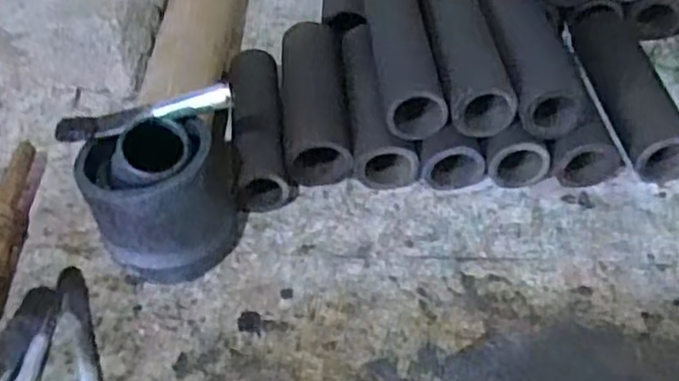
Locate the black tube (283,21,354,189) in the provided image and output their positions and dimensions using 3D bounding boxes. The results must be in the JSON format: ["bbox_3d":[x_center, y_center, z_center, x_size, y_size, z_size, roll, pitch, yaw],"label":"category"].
[{"bbox_3d":[-0.021,-0.086,0.669,0.058,0.045,0.188,-6,48,2],"label":"black tube"}]

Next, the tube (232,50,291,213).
[{"bbox_3d":[-0.076,-0.061,0.648,0.049,0.045,0.175,-8,48,-1],"label":"tube"}]

